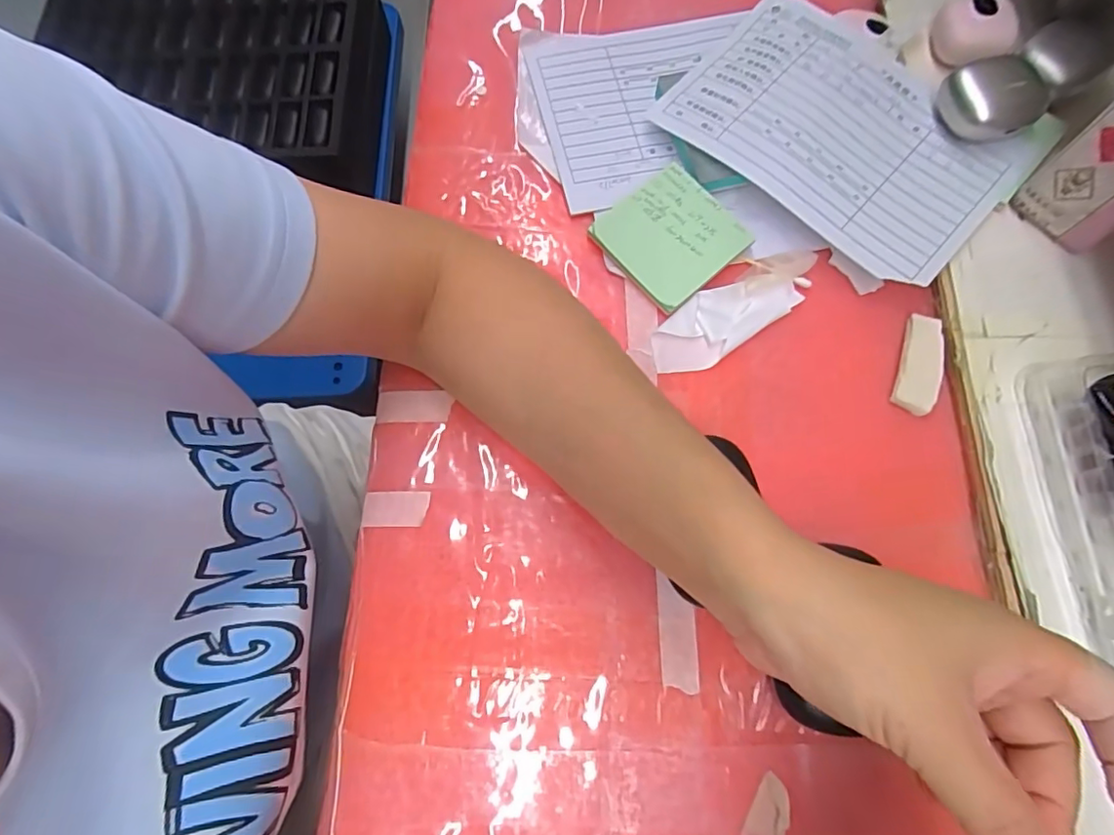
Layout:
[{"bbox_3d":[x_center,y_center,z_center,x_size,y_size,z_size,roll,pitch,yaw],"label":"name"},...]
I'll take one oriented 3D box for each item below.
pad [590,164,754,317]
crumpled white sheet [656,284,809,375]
[{"bbox_3d":[0.073,-0.116,0.356,0.075,0.009,0.077,-38,77,-10],"label":"pad"},{"bbox_3d":[0.103,-0.062,0.345,0.100,0.004,0.039,-35,76,-9],"label":"crumpled white sheet"}]

